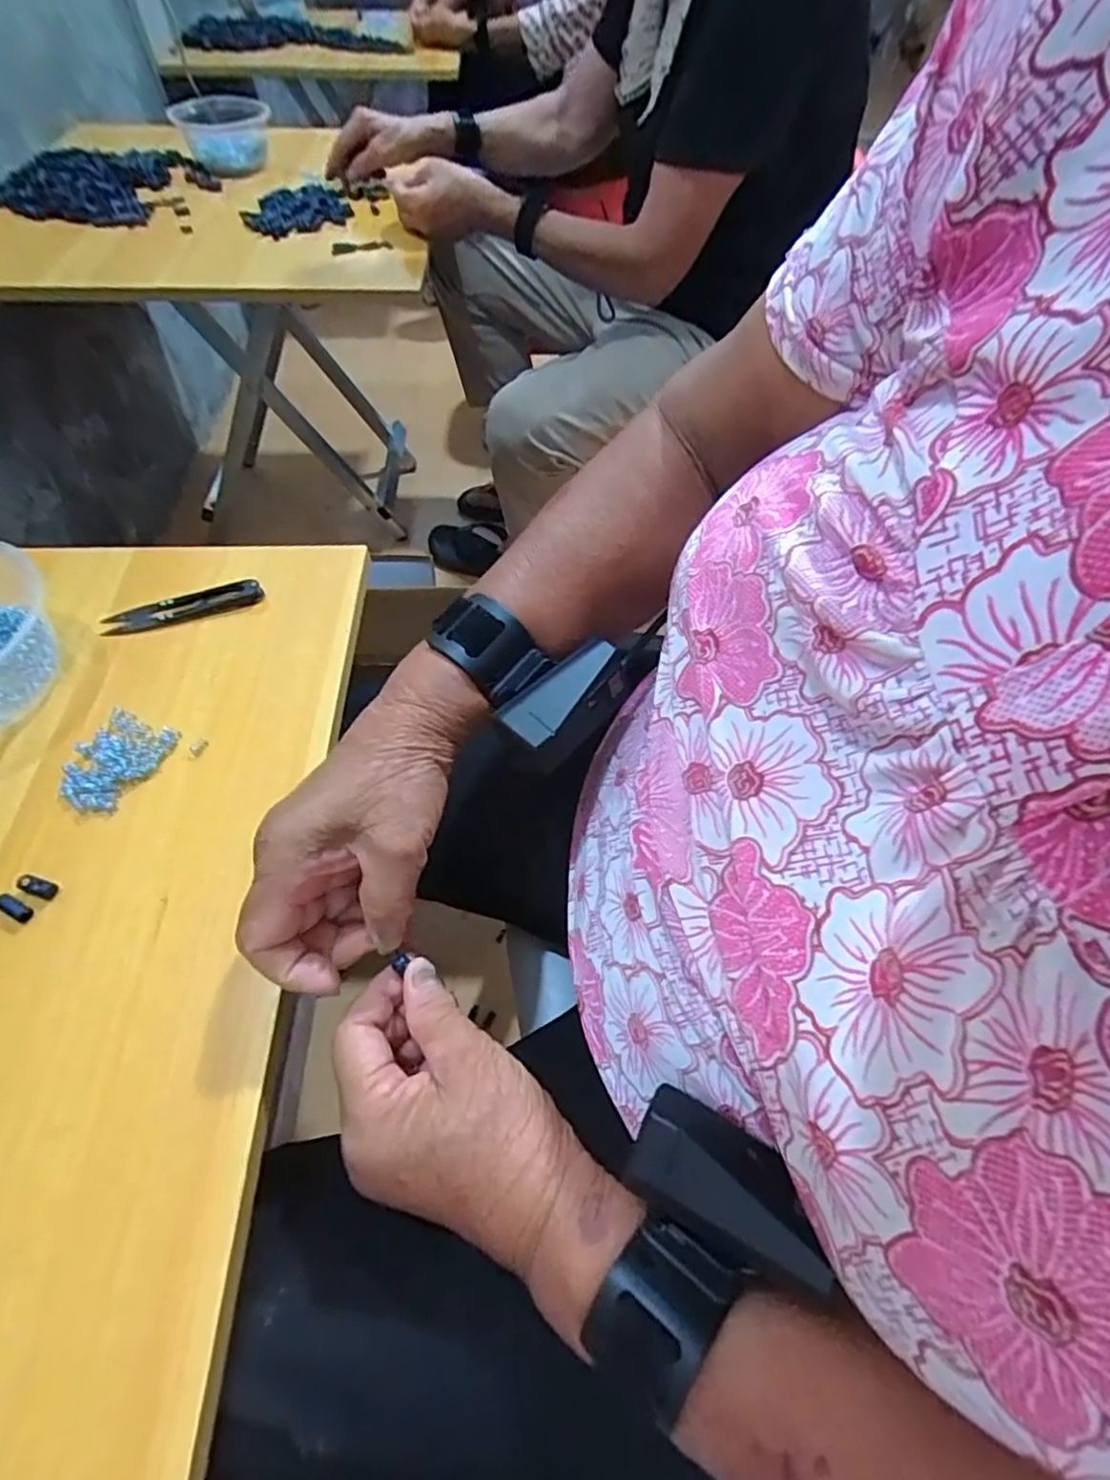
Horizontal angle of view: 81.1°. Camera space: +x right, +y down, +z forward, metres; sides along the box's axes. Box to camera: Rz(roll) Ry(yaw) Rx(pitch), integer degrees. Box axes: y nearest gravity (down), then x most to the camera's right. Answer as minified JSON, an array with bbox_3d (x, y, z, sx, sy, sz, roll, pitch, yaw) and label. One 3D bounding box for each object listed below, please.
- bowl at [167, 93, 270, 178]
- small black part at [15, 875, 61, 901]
[{"bbox_3d":[-0.464,-0.863,0.915,0.123,0.067,0.153,-11,56,-9],"label":"bowl"},{"bbox_3d":[-0.264,0.075,0.331,0.021,0.004,0.009,14,57,5],"label":"small black part"}]

